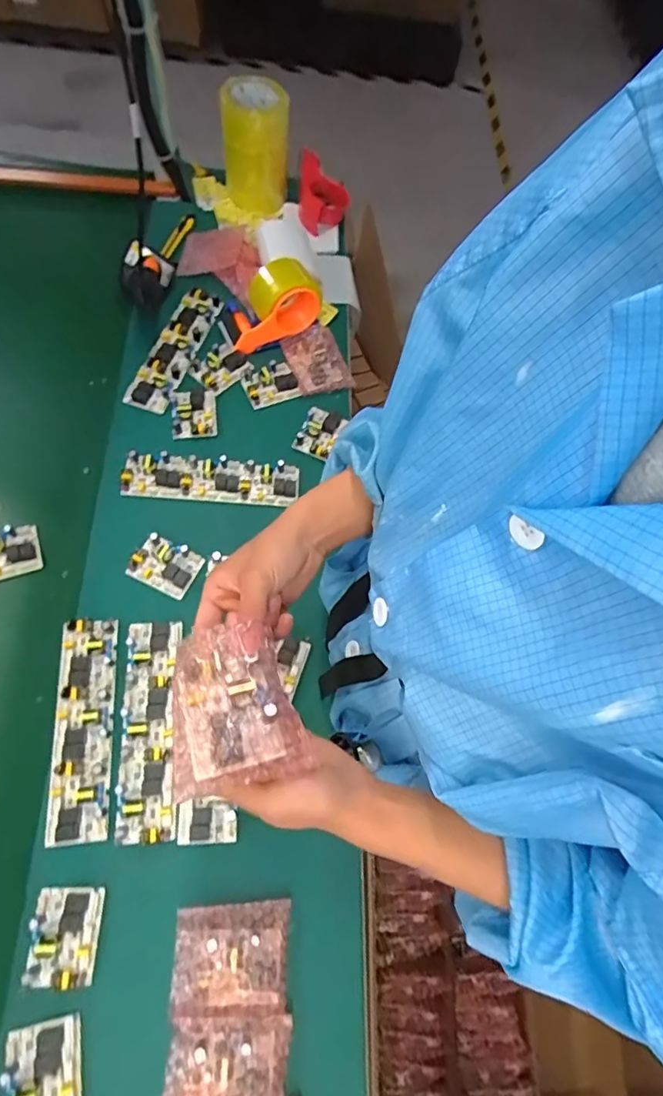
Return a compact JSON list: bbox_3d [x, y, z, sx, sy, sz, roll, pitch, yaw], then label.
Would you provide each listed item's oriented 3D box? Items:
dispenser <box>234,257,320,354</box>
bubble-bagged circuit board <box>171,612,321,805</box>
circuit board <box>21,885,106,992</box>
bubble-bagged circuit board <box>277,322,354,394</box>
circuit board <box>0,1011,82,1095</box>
[{"bbox_3d":[-0.091,-0.384,0.829,0.150,0.102,0.065,-24,70,-15],"label":"dispenser"},{"bbox_3d":[-0.072,0.107,0.380,0.086,0.028,0.108,-16,67,-7],"label":"bubble-bagged circuit board"},{"bbox_3d":[-0.265,0.386,0.535,0.060,0.027,0.082,0,66,-6],"label":"circuit board"},{"bbox_3d":[-0.026,-0.303,0.854,0.088,0.018,0.120,-19,69,-14],"label":"bubble-bagged circuit board"},{"bbox_3d":[-0.264,0.485,0.489,0.061,0.031,0.084,-12,67,-5],"label":"circuit board"}]

